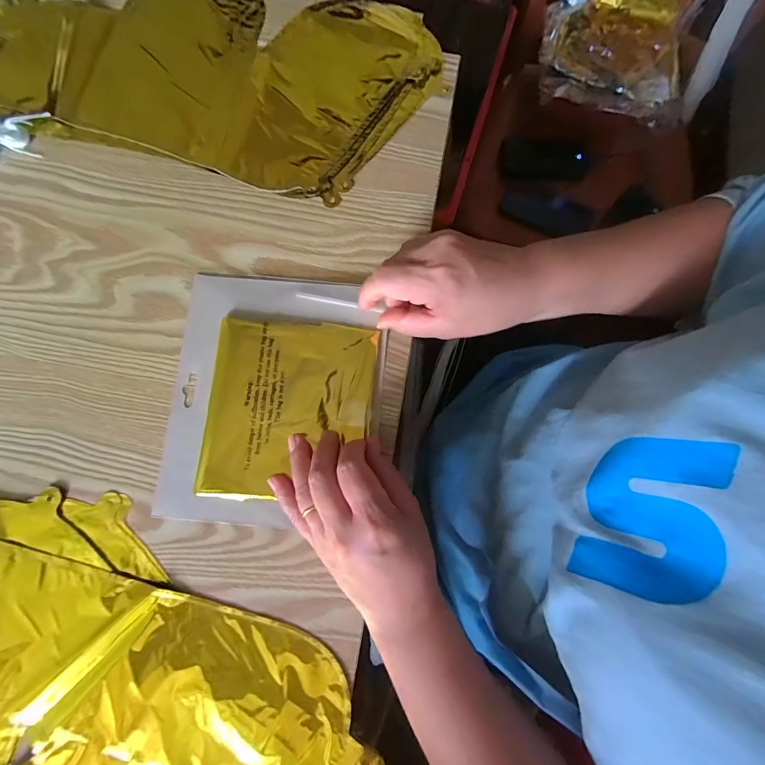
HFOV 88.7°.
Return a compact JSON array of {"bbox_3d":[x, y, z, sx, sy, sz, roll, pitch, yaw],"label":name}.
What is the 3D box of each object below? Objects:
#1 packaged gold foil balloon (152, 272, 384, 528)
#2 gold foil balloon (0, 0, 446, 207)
[{"bbox_3d":[-0.085,0.009,0.308,0.160,0.012,0.193,5,80,0],"label":"packaged gold foil balloon"},{"bbox_3d":[-0.177,-0.297,0.361,0.439,0.010,0.206,13,80,2],"label":"gold foil balloon"}]

